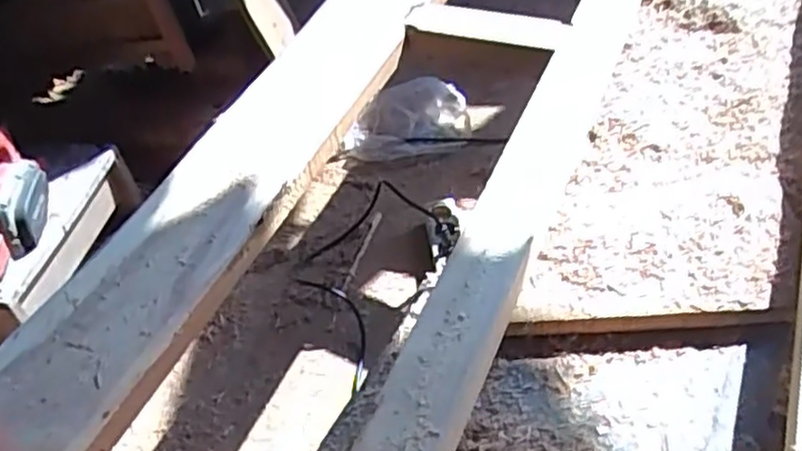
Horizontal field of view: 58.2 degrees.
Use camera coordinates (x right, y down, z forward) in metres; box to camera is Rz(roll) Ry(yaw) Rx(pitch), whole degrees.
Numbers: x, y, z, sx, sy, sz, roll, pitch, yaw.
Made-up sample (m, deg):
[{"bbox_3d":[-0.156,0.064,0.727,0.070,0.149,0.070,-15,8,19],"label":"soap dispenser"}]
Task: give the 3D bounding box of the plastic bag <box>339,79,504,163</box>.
[{"bbox_3d":[0.035,-0.221,1.463,0.314,0.098,0.183,-12,44,-3],"label":"plastic bag"}]

